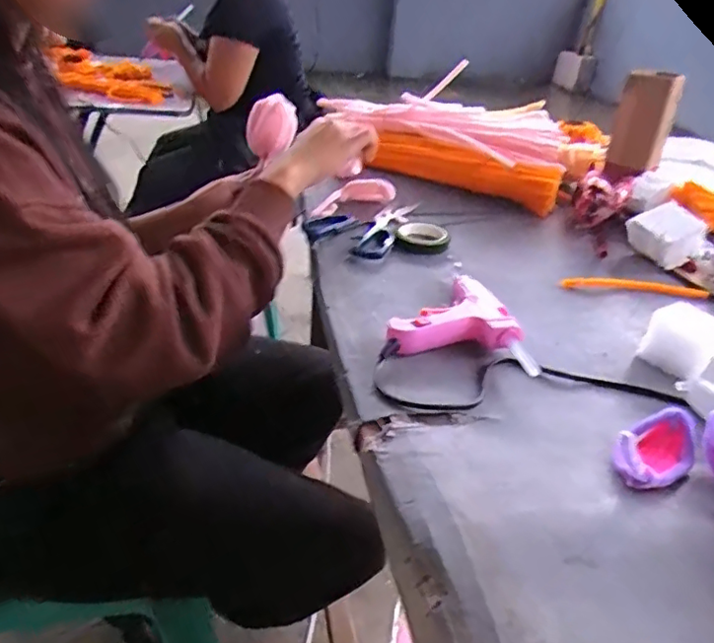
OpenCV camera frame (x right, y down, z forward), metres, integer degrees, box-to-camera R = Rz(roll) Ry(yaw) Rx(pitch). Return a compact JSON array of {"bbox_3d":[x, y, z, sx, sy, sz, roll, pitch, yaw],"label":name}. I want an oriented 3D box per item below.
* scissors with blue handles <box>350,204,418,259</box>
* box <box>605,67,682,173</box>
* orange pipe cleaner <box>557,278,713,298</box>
[{"bbox_3d":[0.034,-0.106,0.641,0.037,0.012,0.165,14,34,13],"label":"scissors with blue handles"},{"bbox_3d":[0.362,-0.249,0.715,0.067,0.121,0.040,18,37,18],"label":"box"},{"bbox_3d":[0.279,-0.035,0.565,0.146,0.010,0.013,4,33,-2],"label":"orange pipe cleaner"}]

